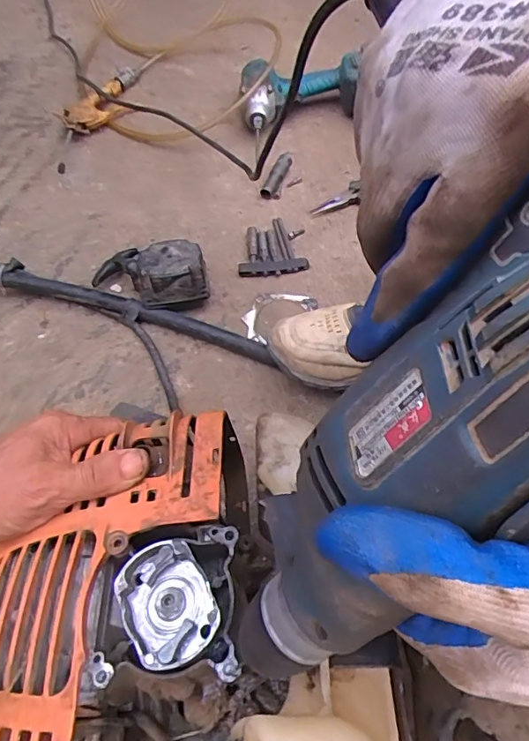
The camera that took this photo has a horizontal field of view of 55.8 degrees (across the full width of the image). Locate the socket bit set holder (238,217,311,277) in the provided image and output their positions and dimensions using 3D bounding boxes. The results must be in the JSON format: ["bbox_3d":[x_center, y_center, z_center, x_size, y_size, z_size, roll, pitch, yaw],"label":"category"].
[{"bbox_3d":[0.003,-0.166,0.677,0.086,0.012,0.098,-11,55,-9],"label":"socket bit set holder"}]

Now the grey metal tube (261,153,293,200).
[{"bbox_3d":[0.021,-0.294,0.745,0.020,0.017,0.094,22,61,12],"label":"grey metal tube"}]

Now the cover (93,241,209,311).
[{"bbox_3d":[-0.145,-0.120,0.630,0.147,0.060,0.087,1,59,1],"label":"cover"}]

